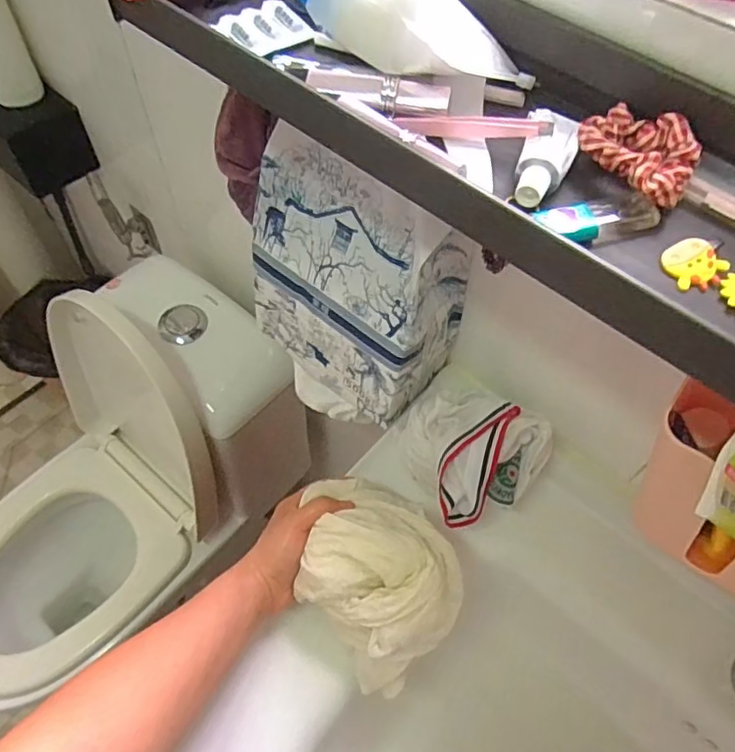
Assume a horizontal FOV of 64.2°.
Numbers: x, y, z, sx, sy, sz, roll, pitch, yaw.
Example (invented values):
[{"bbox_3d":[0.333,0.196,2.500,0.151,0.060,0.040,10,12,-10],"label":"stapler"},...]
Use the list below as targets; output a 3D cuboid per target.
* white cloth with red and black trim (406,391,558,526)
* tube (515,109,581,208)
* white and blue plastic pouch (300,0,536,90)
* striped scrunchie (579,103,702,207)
[{"bbox_3d":[0.104,0.066,0.569,0.123,0.074,0.123,-22,62,-16],"label":"white cloth with red and black trim"},{"bbox_3d":[0.103,-0.128,0.336,0.029,0.014,0.076,16,58,7],"label":"tube"},{"bbox_3d":[0.022,-0.206,0.340,0.155,0.051,0.047,20,59,9],"label":"white and blue plastic pouch"},{"bbox_3d":[0.147,-0.124,0.319,0.063,0.019,0.045,30,61,15],"label":"striped scrunchie"}]

